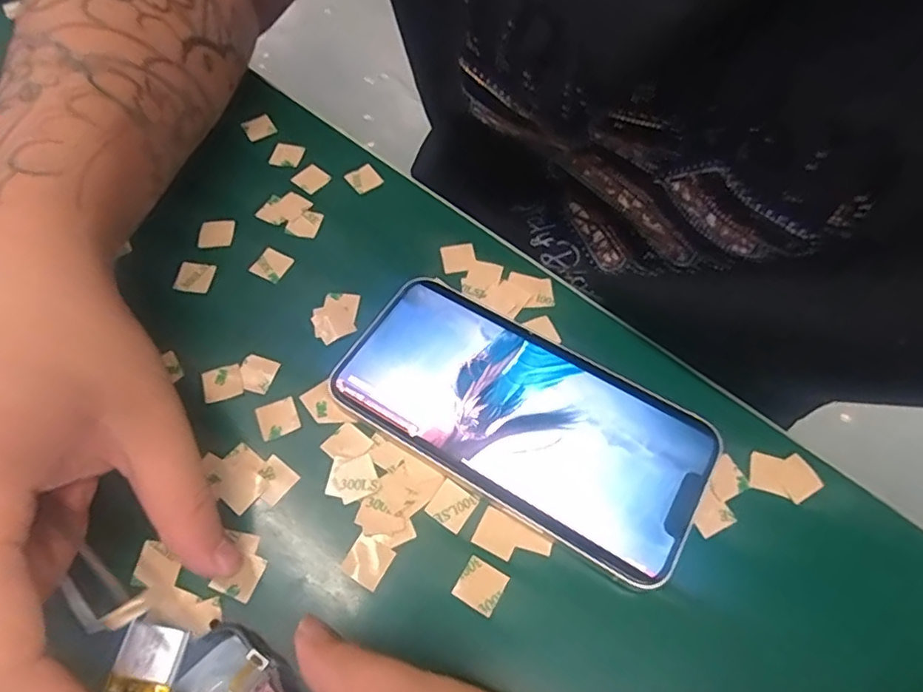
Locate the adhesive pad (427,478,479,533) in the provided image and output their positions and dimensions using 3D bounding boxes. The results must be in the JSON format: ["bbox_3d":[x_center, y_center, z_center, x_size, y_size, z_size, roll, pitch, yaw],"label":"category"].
[{"bbox_3d":[-0.004,0.059,0.216,0.015,0.004,0.015,32,65,16],"label":"adhesive pad"}]

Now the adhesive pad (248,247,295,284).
[{"bbox_3d":[-0.088,-0.038,0.270,0.015,0.004,0.015,27,70,10],"label":"adhesive pad"}]

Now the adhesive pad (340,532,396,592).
[{"bbox_3d":[-0.033,0.076,0.205,0.015,0.004,0.015,28,63,14],"label":"adhesive pad"}]

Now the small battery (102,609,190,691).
[{"bbox_3d":[-0.095,0.095,0.178,0.019,0.004,0.023,5,60,2],"label":"small battery"}]

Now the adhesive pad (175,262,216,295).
[{"bbox_3d":[-0.122,-0.032,0.266,0.015,0.004,0.016,6,60,3],"label":"adhesive pad"}]

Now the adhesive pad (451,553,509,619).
[{"bbox_3d":[0.007,0.083,0.202,0.015,0.004,0.015,28,63,14],"label":"adhesive pad"}]

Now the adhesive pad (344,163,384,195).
[{"bbox_3d":[-0.050,-0.086,0.299,0.015,0.004,0.015,-36,73,-11],"label":"adhesive pad"}]

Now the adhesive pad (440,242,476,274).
[{"bbox_3d":[-0.001,-0.042,0.274,0.015,0.004,0.015,-9,61,-6],"label":"adhesive pad"}]

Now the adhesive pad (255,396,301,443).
[{"bbox_3d":[-0.073,0.028,0.232,0.015,0.004,0.015,-21,63,-13],"label":"adhesive pad"}]

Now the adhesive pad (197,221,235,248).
[{"bbox_3d":[-0.117,-0.054,0.277,0.015,0.004,0.014,-2,60,-2],"label":"adhesive pad"}]

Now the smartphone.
[{"bbox_3d":[0.023,0.027,0.231,0.143,0.008,0.071,29,64,15],"label":"smartphone"}]

